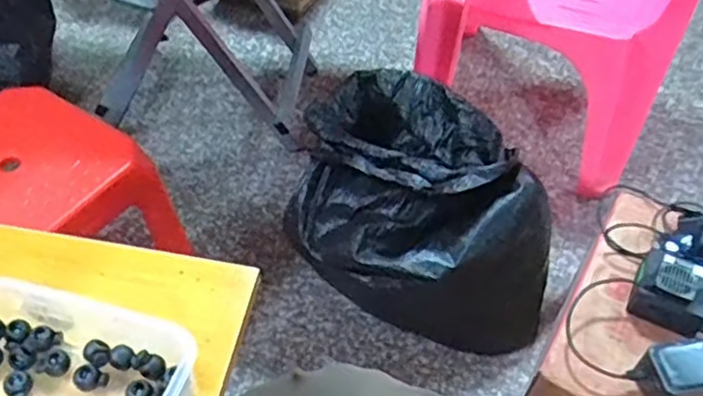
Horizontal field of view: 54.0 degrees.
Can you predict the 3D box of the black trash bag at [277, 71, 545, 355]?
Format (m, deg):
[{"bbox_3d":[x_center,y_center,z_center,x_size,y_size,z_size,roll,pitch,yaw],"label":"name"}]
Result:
[{"bbox_3d":[0.113,-0.010,1.028,0.378,0.207,0.346,12,49,6],"label":"black trash bag"}]

